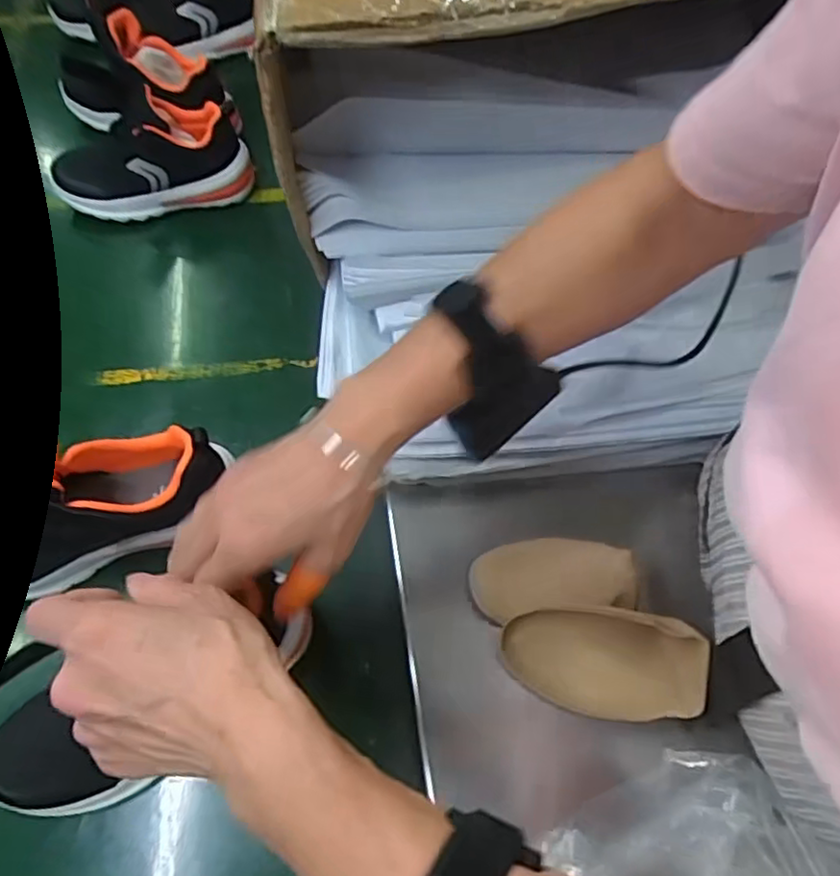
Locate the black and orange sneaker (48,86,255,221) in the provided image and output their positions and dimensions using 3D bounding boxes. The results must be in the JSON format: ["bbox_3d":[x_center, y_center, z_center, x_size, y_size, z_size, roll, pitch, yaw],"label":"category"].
[{"bbox_3d":[-0.266,-0.282,0.642,0.181,0.082,0.075,-13,63,-11],"label":"black and orange sneaker"}]

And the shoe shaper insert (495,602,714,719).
[{"bbox_3d":[0.122,0.151,0.433,0.130,0.015,0.071,1,84,11],"label":"shoe shaper insert"}]

